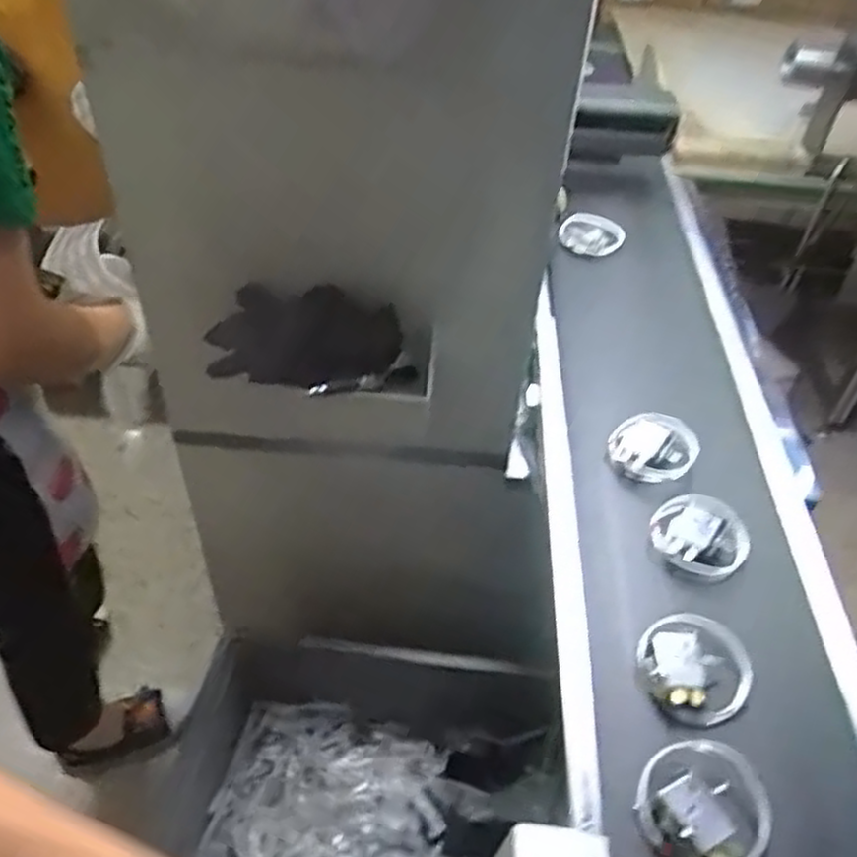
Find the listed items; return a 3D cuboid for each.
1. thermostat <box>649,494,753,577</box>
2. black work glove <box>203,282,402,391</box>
[{"bbox_3d":[0.238,0.097,0.685,0.080,0.028,0.075,23,46,18],"label":"thermostat"},{"bbox_3d":[-0.108,-0.072,0.660,0.165,0.049,0.094,2,44,-2],"label":"black work glove"}]

